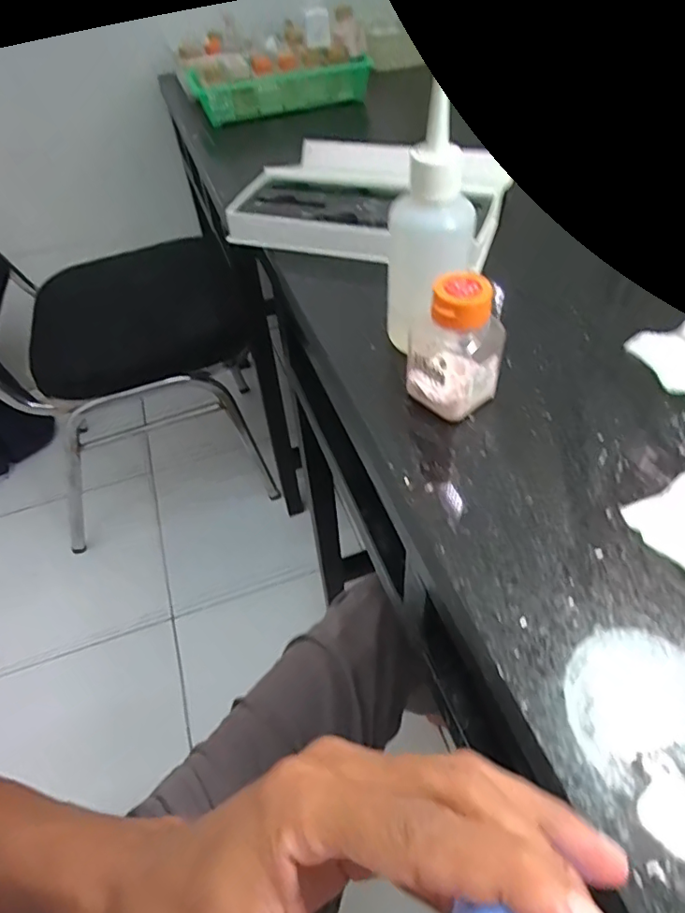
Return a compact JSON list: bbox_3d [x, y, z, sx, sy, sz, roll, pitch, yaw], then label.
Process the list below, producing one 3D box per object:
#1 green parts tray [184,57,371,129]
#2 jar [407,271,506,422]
[{"bbox_3d":[-0.107,-0.640,0.926,0.278,0.057,0.127,-19,50,-12],"label":"green parts tray"},{"bbox_3d":[0.061,-0.059,0.293,0.038,0.074,0.039,-34,55,-23],"label":"jar"}]

